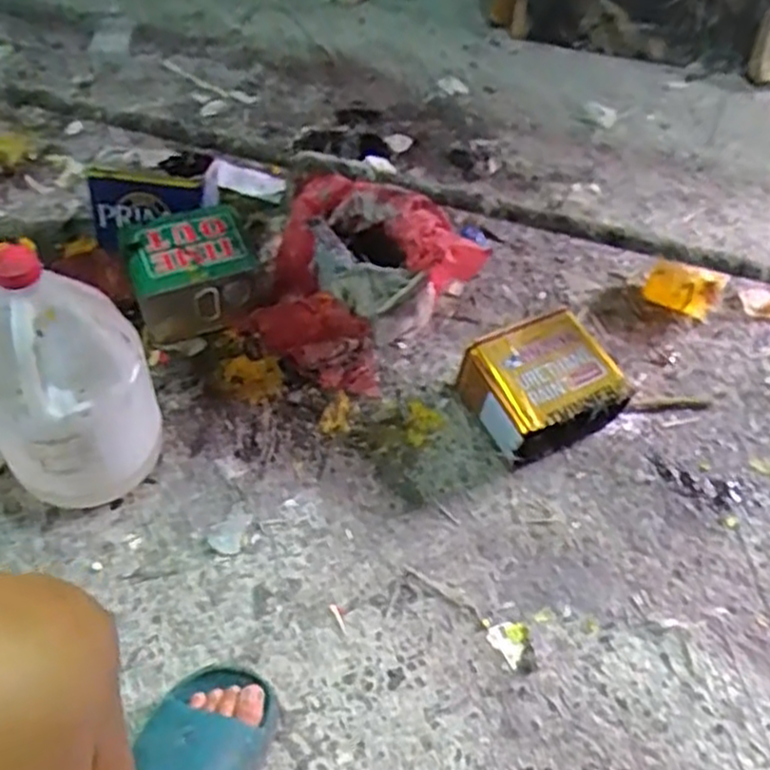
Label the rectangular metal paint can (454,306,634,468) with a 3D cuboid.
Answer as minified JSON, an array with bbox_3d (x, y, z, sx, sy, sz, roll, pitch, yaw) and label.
[{"bbox_3d":[0.201,0.005,0.978,0.184,0.104,0.151,-17,56,-18],"label":"rectangular metal paint can"}]

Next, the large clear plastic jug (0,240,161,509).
[{"bbox_3d":[-0.325,0.000,0.765,0.159,0.302,0.136,-27,59,-24],"label":"large clear plastic jug"}]

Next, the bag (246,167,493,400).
[{"bbox_3d":[-0.028,-0.135,1.018,0.291,0.182,0.224,13,52,4],"label":"bag"}]

